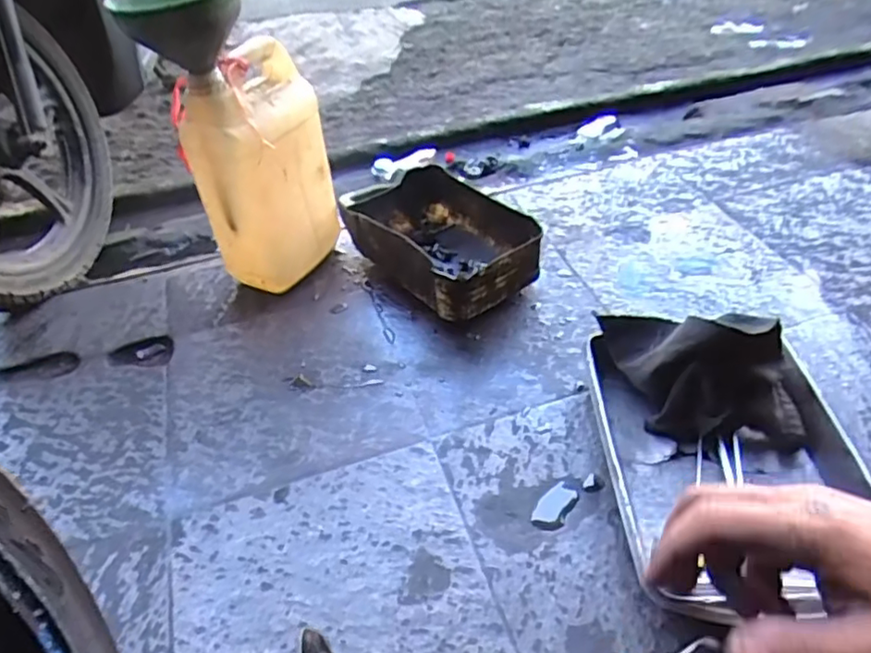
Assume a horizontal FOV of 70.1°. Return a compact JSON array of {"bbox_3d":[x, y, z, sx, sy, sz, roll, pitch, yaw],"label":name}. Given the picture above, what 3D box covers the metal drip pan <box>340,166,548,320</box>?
[{"bbox_3d":[0.004,-0.132,0.957,0.184,0.104,0.316,-30,48,-24],"label":"metal drip pan"}]

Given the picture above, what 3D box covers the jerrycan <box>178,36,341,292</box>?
[{"bbox_3d":[-0.236,-0.216,0.896,0.111,0.314,0.184,25,51,27],"label":"jerrycan"}]

